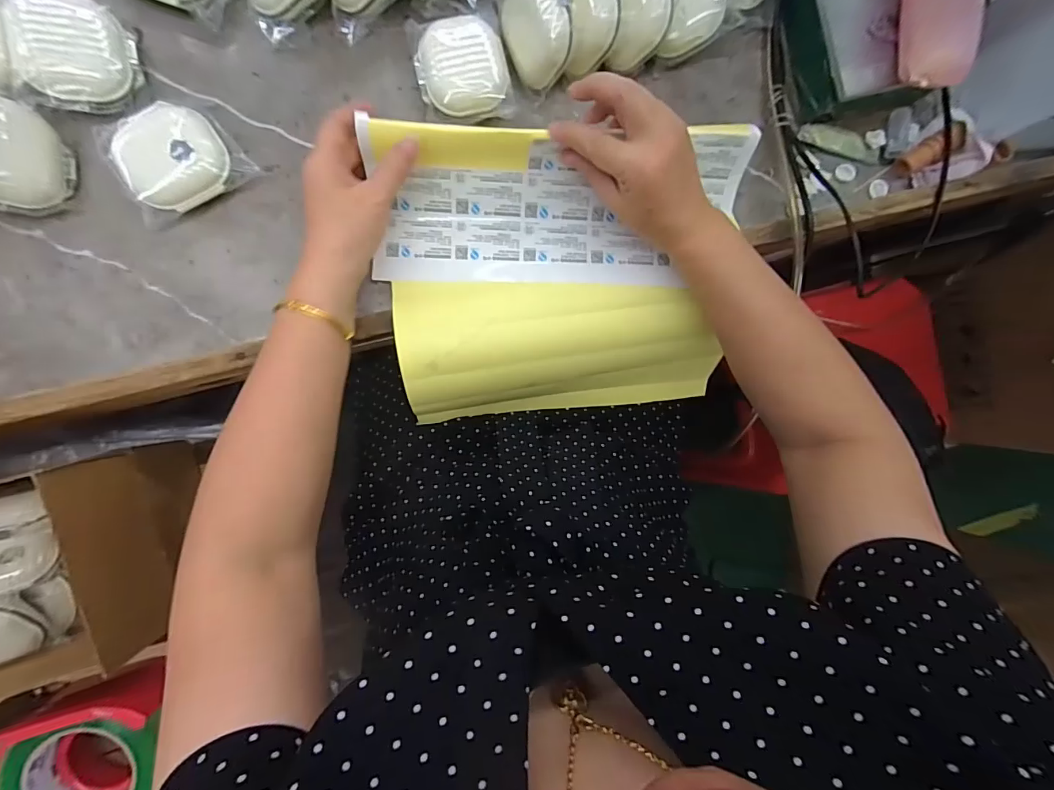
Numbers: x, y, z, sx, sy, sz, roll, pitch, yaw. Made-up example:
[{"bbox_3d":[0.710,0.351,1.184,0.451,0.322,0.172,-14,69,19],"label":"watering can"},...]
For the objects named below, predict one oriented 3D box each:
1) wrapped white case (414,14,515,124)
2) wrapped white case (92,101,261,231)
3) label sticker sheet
[{"bbox_3d":[-0.054,-0.275,0.378,0.075,0.040,0.077,-13,94,-6],"label":"wrapped white case"},{"bbox_3d":[-0.280,-0.189,0.354,0.091,0.039,0.072,-34,96,-5],"label":"wrapped white case"},{"bbox_3d":[0.033,-0.096,0.415,0.308,0.137,0.225,-5,93,-7],"label":"label sticker sheet"}]

